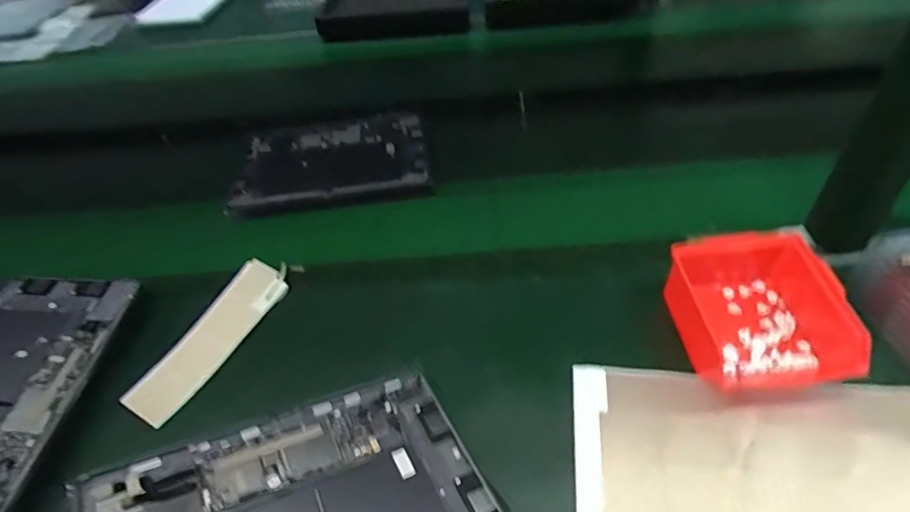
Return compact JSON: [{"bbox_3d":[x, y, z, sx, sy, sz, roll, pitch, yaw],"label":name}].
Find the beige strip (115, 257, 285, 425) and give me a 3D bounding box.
[{"bbox_3d":[-0.248,0.082,0.527,0.058,0.017,0.178,24,57,18],"label":"beige strip"}]

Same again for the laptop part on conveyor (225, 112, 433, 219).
[{"bbox_3d":[-0.160,-0.129,0.705,0.248,0.030,0.168,-4,47,1],"label":"laptop part on conveyor"}]

